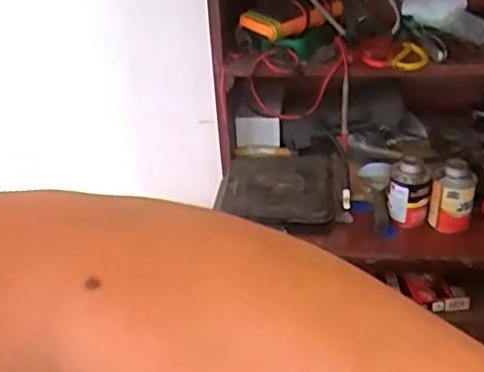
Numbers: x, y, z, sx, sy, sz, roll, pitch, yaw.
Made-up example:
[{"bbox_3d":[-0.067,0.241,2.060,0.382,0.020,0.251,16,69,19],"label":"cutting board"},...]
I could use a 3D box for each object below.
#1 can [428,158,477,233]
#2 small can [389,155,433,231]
[{"bbox_3d":[0.334,0.015,0.983,0.064,0.114,0.052,9,35,20],"label":"can"},{"bbox_3d":[0.272,0.007,1.003,0.065,0.100,0.065,-3,33,2],"label":"small can"}]

